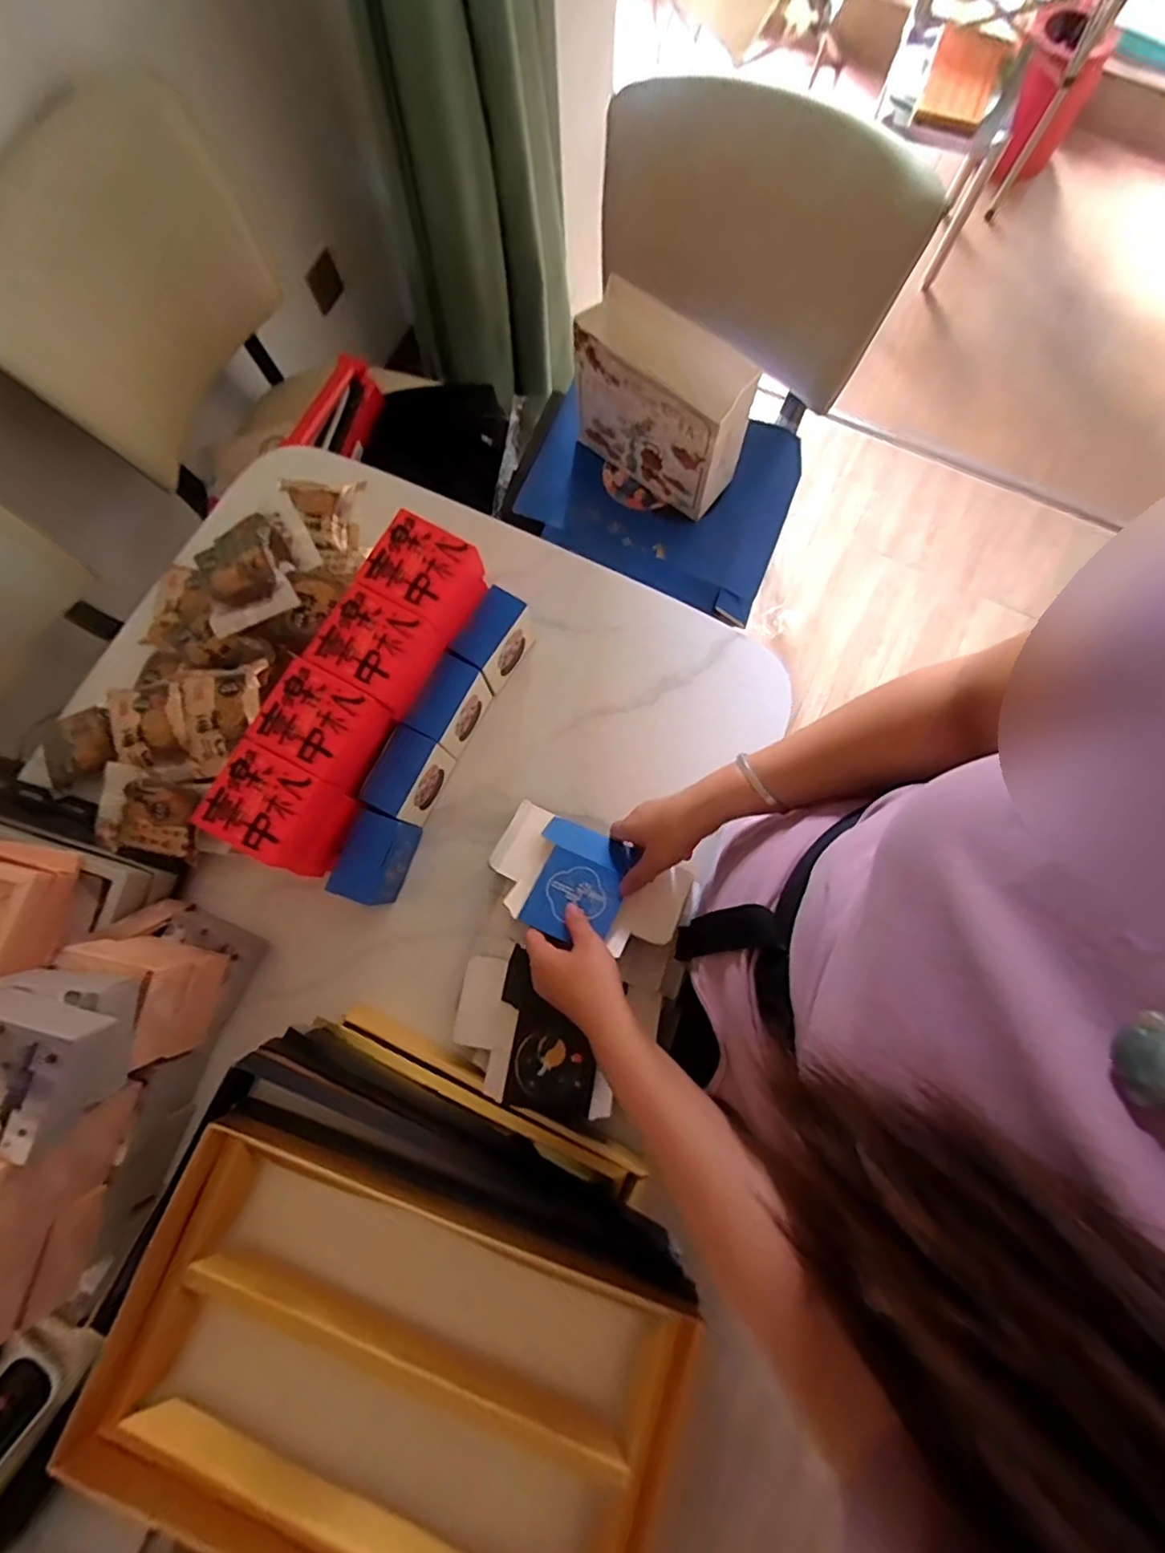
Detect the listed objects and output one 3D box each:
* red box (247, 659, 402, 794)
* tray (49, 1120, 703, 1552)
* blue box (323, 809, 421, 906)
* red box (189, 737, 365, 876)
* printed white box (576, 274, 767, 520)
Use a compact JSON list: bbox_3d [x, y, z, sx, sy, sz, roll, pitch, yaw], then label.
[{"bbox_3d":[-0.237,-0.043,0.581,0.103,0.072,0.086,28,80,6],"label":"red box"},{"bbox_3d":[-0.137,0.428,0.444,0.399,0.091,0.194,19,79,4],"label":"tray"},{"bbox_3d":[-0.211,0.086,0.637,0.049,0.090,0.085,15,79,3],"label":"blue box"},{"bbox_3d":[-0.279,0.031,0.568,0.101,0.070,0.087,28,80,6],"label":"red box"},{"bbox_3d":[0.115,-0.560,0.929,0.268,0.222,0.108,36,81,7],"label":"printed white box"}]

